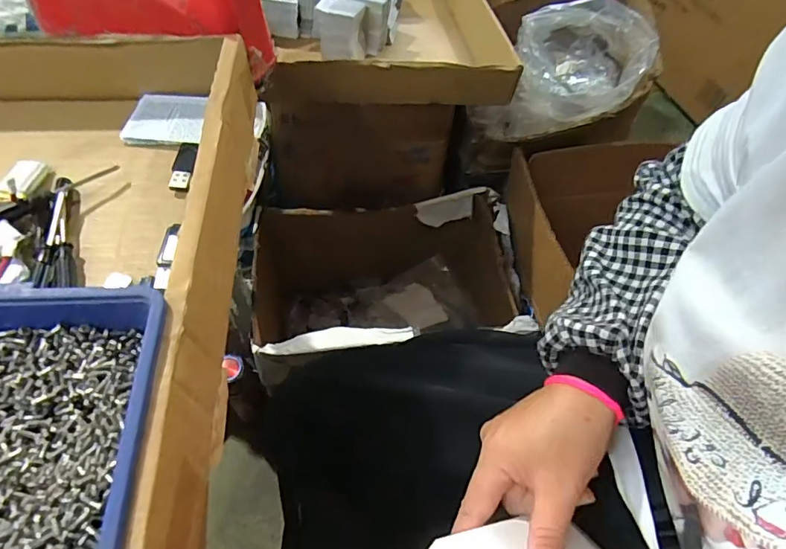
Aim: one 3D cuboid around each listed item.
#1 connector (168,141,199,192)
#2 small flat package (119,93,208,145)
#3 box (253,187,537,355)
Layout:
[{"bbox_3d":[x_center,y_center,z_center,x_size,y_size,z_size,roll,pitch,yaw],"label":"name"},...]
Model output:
[{"bbox_3d":[-0.147,-0.078,0.335,0.017,0.009,0.049,-4,56,-7],"label":"connector"},{"bbox_3d":[-0.172,-0.120,0.361,0.056,0.008,0.054,1,55,-3],"label":"small flat package"},{"bbox_3d":[-0.029,0.056,0.888,0.454,0.279,0.292,-5,56,-8],"label":"box"}]

